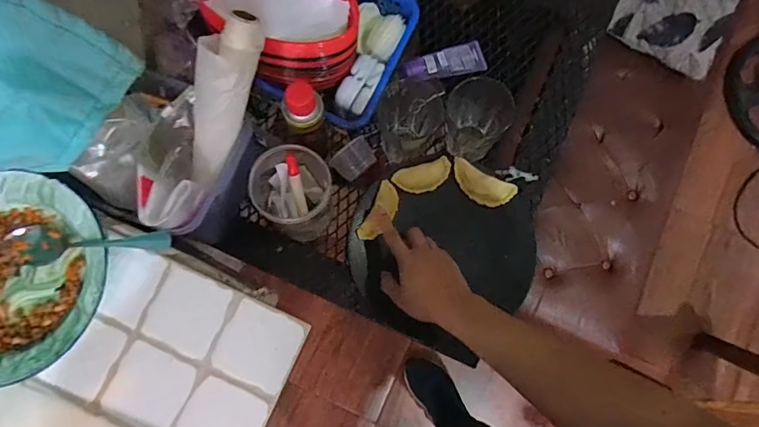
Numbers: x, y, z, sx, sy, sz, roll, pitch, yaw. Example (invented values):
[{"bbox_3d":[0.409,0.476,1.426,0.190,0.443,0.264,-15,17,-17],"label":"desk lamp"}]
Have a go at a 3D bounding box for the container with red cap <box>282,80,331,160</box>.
[{"bbox_3d":[-0.096,-0.119,0.618,0.050,0.191,0.047,-19,80,-5],"label":"container with red cap"}]

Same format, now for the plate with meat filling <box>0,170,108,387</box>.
[{"bbox_3d":[-0.383,0.064,0.468,0.201,0.033,0.206,0,78,-1],"label":"plate with meat filling"}]

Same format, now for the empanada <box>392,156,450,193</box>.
[{"bbox_3d":[0.065,-0.053,0.670,0.085,0.014,0.040,-18,79,-5],"label":"empanada"}]

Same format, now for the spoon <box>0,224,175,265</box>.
[{"bbox_3d":[-0.310,0.034,0.482,0.158,0.042,0.039,2,78,-1],"label":"spoon"}]

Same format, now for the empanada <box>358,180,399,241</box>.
[{"bbox_3d":[0.002,-0.002,0.651,0.038,0.019,0.091,31,78,5],"label":"empanada"}]

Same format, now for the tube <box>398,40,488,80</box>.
[{"bbox_3d":[0.101,-0.238,0.719,0.141,0.030,0.046,-17,79,-5],"label":"tube"}]

